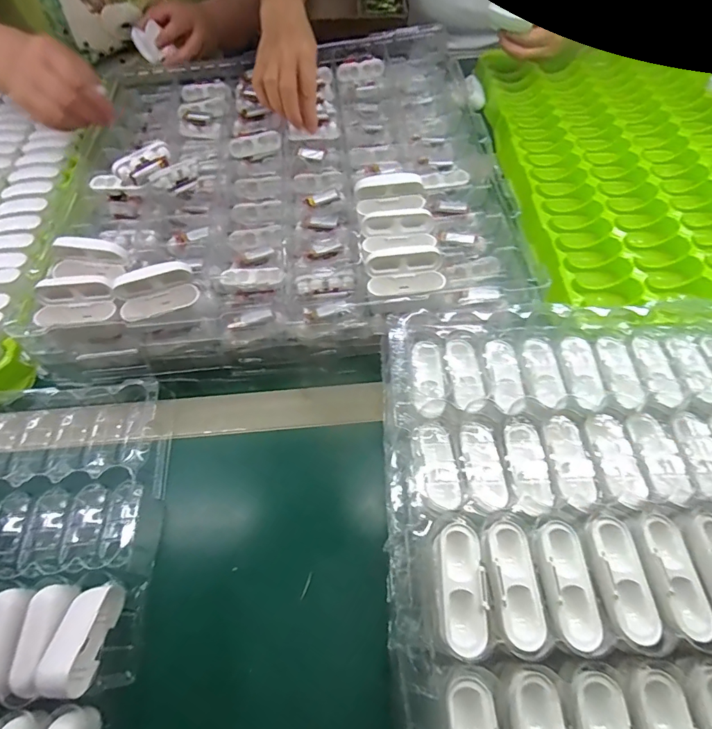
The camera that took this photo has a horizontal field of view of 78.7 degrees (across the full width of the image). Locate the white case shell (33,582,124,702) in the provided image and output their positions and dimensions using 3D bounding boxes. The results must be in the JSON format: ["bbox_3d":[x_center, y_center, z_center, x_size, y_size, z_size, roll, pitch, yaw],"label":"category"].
[{"bbox_3d":[-0.180,0.178,0.285,0.029,0.021,0.065,3,36,4],"label":"white case shell"}]

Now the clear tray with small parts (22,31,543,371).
[{"bbox_3d":[-0.073,-0.219,0.485,0.435,0.067,0.436,-4,59,-1],"label":"clear tray with small parts"}]

